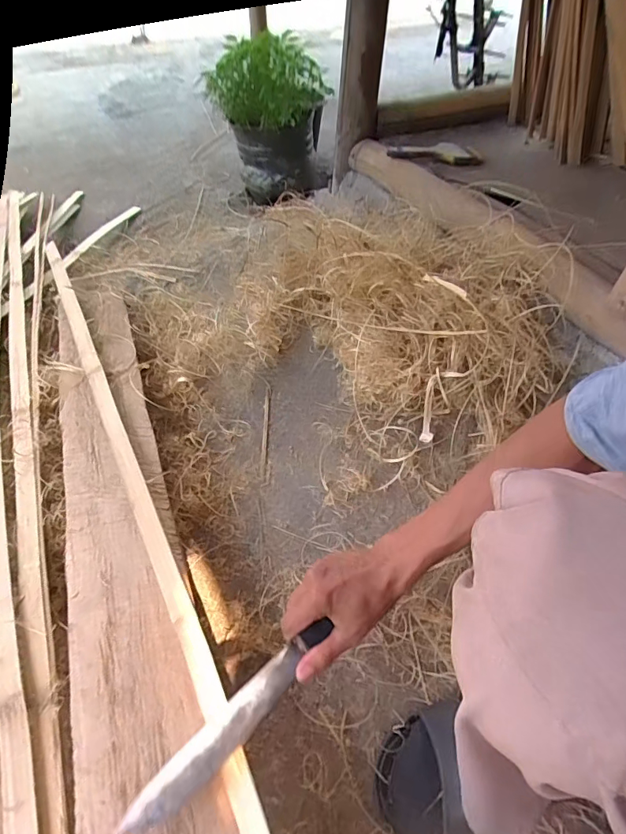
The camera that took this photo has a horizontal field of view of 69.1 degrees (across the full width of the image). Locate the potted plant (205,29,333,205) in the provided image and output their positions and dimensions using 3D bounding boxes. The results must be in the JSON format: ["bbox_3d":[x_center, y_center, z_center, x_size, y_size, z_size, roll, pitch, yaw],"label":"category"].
[{"bbox_3d":[-0.127,-0.813,1.272,0.262,0.380,0.251,23,52,18],"label":"potted plant"}]

